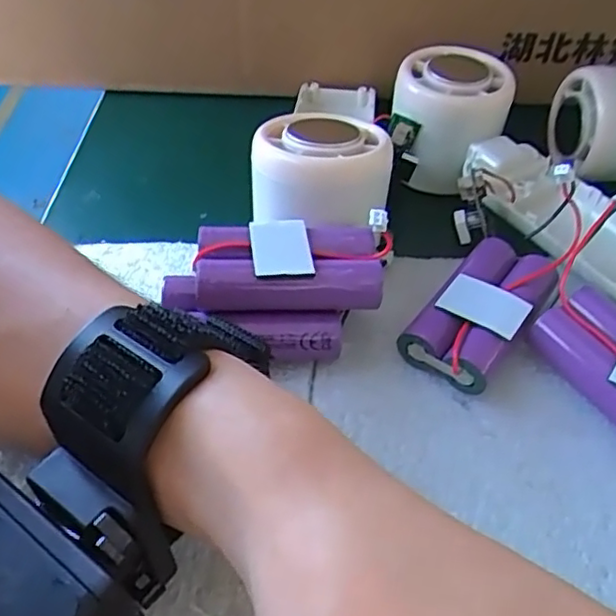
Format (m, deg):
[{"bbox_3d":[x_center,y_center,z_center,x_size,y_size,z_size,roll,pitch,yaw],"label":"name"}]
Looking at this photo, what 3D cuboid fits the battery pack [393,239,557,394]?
[{"bbox_3d":[0.068,-0.001,0.254,0.033,0.023,0.067,30,53,24],"label":"battery pack"}]

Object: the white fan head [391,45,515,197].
[{"bbox_3d":[0.068,-0.095,0.330,0.057,0.051,0.052,1,47,-1],"label":"white fan head"}]

